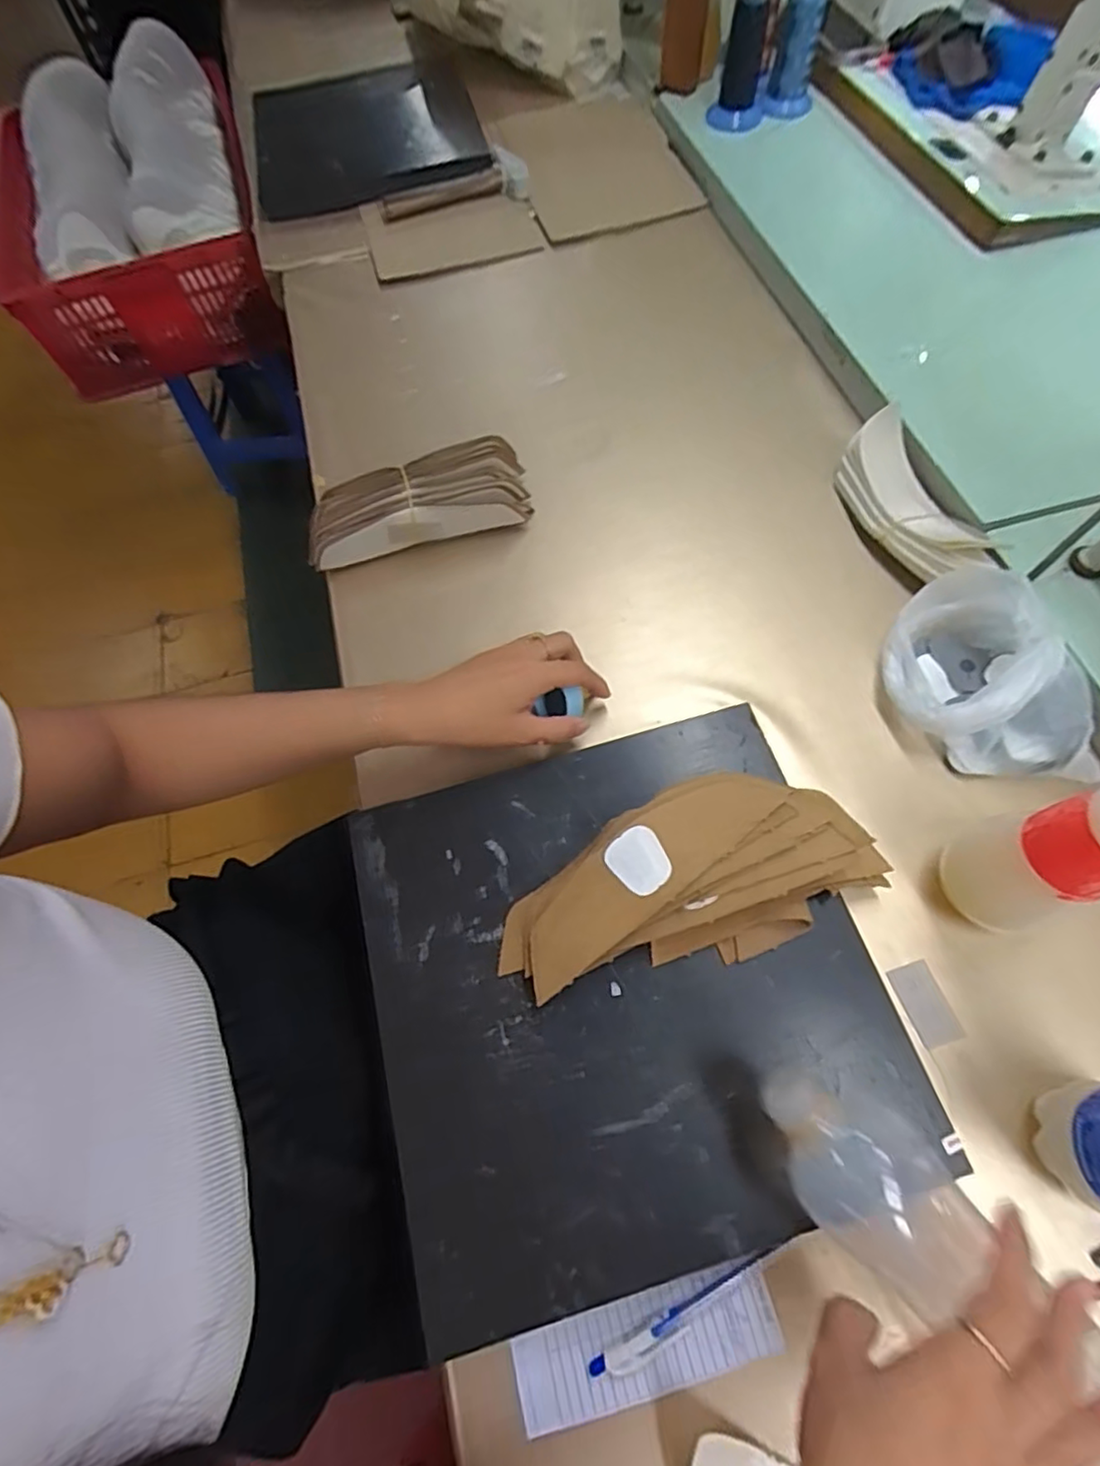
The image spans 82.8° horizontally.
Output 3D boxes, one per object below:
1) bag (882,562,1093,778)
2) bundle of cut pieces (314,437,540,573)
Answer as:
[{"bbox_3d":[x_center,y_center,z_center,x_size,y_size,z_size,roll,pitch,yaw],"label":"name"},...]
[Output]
[{"bbox_3d":[0.325,-0.038,0.459,0.155,0.082,0.125,38,73,18],"label":"bag"},{"bbox_3d":[-0.119,-0.201,0.558,0.206,0.057,0.071,-21,66,-6],"label":"bundle of cut pieces"}]

